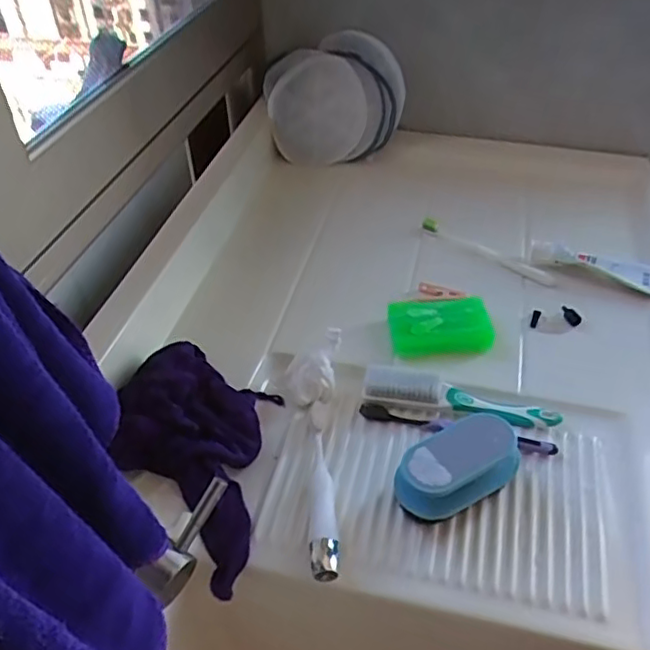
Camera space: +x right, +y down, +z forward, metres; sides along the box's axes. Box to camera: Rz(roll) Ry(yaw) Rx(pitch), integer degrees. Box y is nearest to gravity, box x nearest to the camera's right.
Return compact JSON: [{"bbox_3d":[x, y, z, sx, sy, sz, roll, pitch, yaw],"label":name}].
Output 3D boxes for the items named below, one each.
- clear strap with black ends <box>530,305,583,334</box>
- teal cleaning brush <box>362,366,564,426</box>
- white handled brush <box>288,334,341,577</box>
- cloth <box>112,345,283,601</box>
[{"bbox_3d":[0.255,-0.006,0.675,0.051,0.014,0.028,-5,44,-5],"label":"clear strap with black ends"},{"bbox_3d":[0.130,0.068,0.589,0.183,0.024,0.033,9,45,10],"label":"teal cleaning brush"},{"bbox_3d":[-0.013,0.108,0.553,0.056,0.046,0.235,1,44,2],"label":"white handled brush"},{"bbox_3d":[-0.128,0.109,0.550,0.145,0.075,0.221,5,44,6],"label":"cloth"}]

